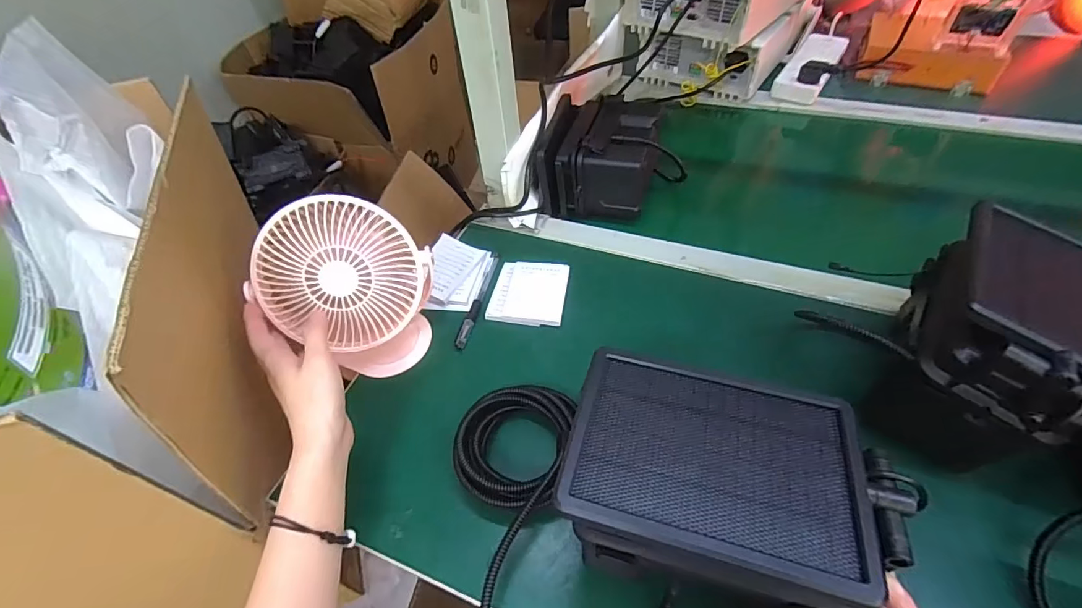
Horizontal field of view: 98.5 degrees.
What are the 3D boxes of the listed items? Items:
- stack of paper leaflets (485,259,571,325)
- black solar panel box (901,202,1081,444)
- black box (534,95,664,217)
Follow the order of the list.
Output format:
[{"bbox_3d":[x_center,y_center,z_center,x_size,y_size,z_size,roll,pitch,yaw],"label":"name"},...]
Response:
[{"bbox_3d":[-0.013,-0.014,0.546,0.085,0.015,0.084,6,52,10],"label":"stack of paper leaflets"},{"bbox_3d":[0.365,0.008,0.350,0.123,0.068,0.184,31,58,28],"label":"black solar panel box"},{"bbox_3d":[0.085,-0.203,0.645,0.141,0.095,0.157,10,53,13],"label":"black box"}]

